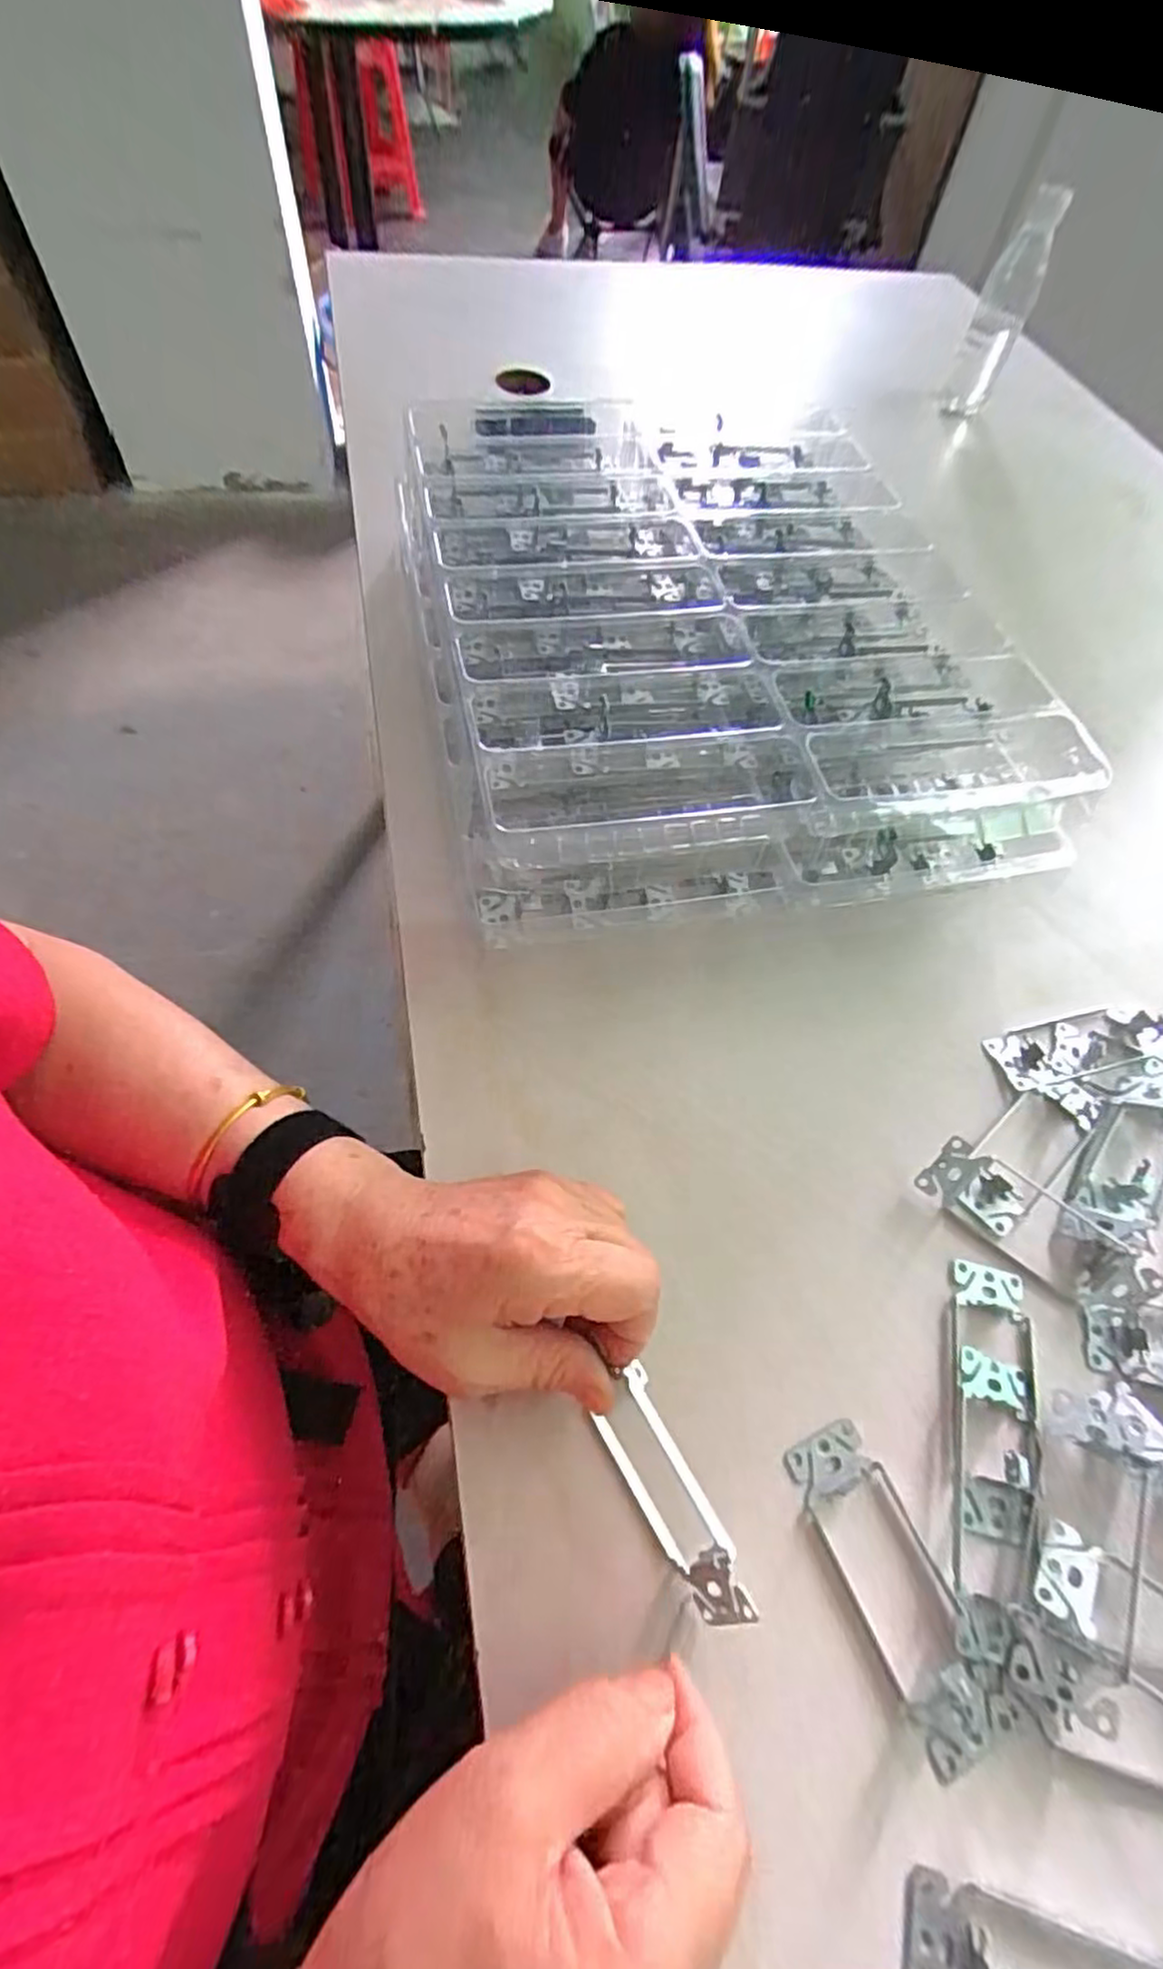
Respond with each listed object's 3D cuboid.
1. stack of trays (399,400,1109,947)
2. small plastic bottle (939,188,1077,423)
[{"bbox_3d":[0.071,-0.241,0.491,0.348,0.093,0.470,-9,61,-9],"label":"stack of trays"},{"bbox_3d":[0.421,-0.674,0.725,0.056,0.184,0.060,24,61,10],"label":"small plastic bottle"}]

